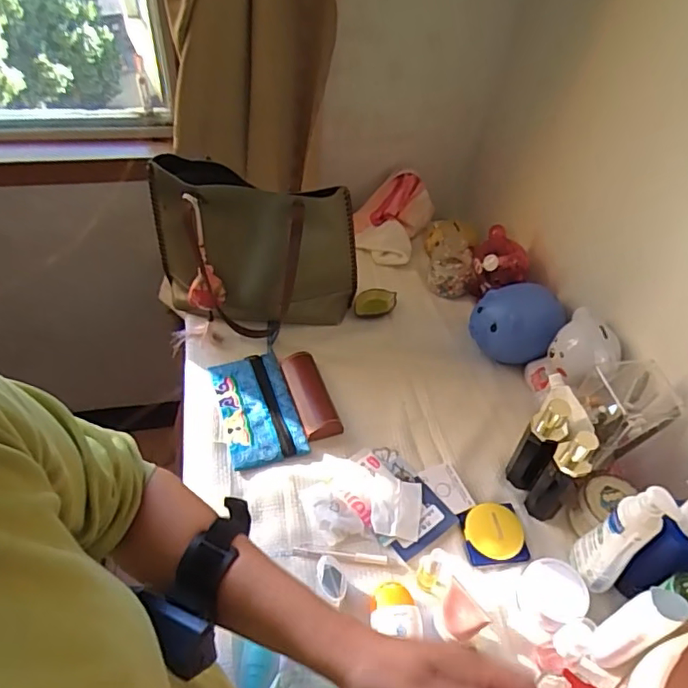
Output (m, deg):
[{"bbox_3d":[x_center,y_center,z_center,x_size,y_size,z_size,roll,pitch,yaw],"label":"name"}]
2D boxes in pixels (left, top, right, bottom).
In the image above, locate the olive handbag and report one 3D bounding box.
[{"bbox_3d":[-0.149,-0.142,0.911,0.338,0.285,0.113,5,47,-1],"label":"olive handbag"}]

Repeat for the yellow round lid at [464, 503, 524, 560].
[{"bbox_3d":[0.205,0.254,0.751,0.075,0.024,0.074,3,47,-3],"label":"yellow round lid"}]

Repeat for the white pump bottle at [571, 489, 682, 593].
[{"bbox_3d":[0.325,0.232,0.650,0.041,0.179,0.056,-27,56,-27],"label":"white pump bottle"}]

